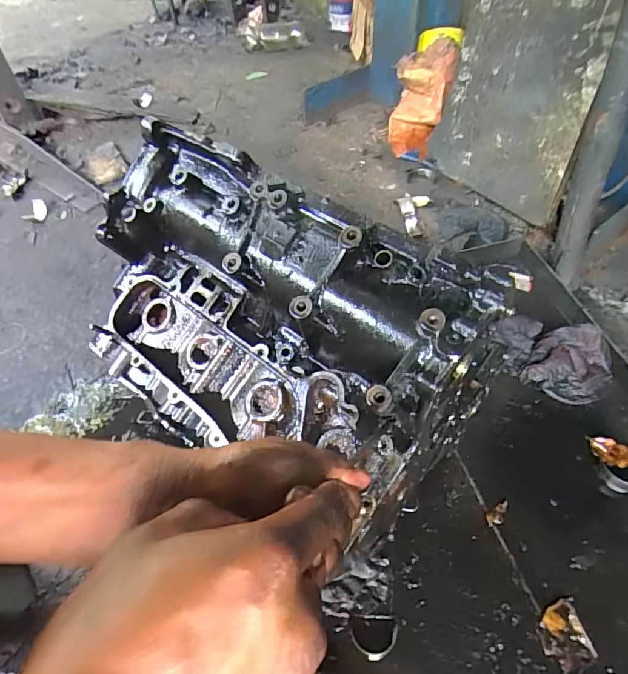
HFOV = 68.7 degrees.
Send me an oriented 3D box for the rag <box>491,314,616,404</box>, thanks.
[{"bbox_3d":[0.407,0.029,0.805,0.215,0.047,0.136,19,55,15],"label":"rag"}]

